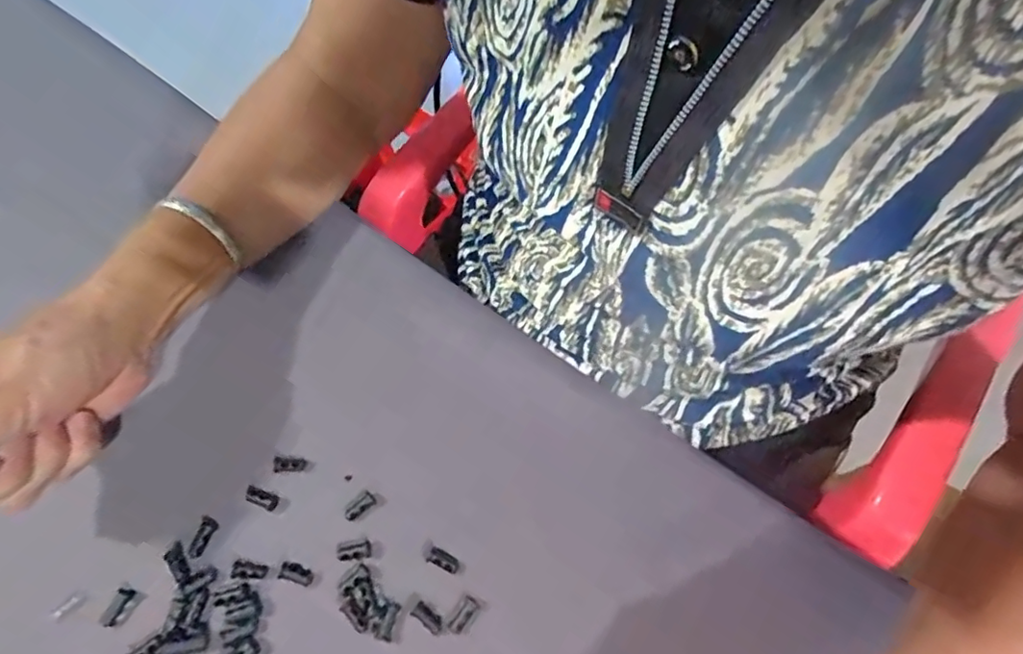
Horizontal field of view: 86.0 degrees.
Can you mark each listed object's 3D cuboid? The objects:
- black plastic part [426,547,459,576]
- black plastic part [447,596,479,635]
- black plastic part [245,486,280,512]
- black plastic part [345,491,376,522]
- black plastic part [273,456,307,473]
[{"bbox_3d":[-0.034,0.119,0.279,0.016,0.008,0.008,23,64,11],"label":"black plastic part"},{"bbox_3d":[-0.024,0.142,0.269,0.008,0.005,0.017,35,68,16],"label":"black plastic part"},{"bbox_3d":[-0.133,0.091,0.292,0.017,0.006,0.008,19,65,9],"label":"black plastic part"},{"bbox_3d":[-0.081,0.095,0.291,0.008,0.004,0.016,41,68,18],"label":"black plastic part"},{"bbox_3d":[-0.122,0.075,0.300,0.017,0.004,0.007,-1,62,-2],"label":"black plastic part"}]

